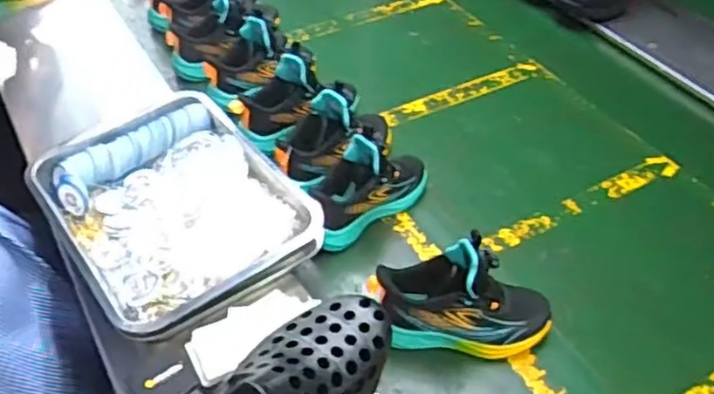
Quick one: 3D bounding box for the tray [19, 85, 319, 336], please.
[{"bbox_3d":[-0.229,0.008,0.861,0.262,0.056,0.348,-27,52,-26],"label":"tray"}]

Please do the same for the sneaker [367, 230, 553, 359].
[{"bbox_3d":[0.120,0.115,0.779,0.200,0.131,0.080,1,47,-3],"label":"sneaker"}]

